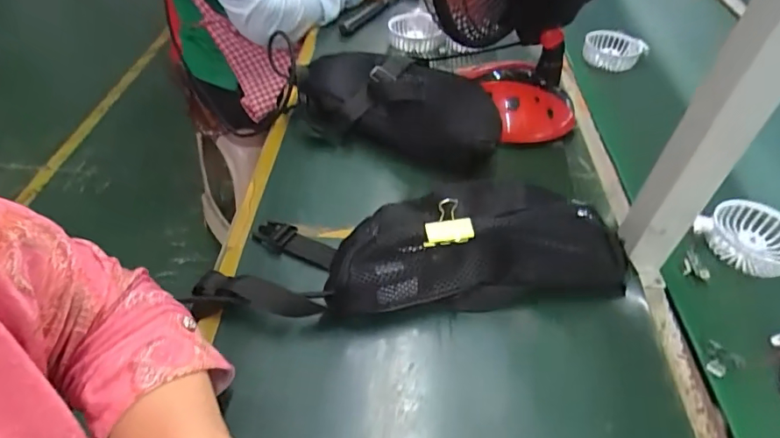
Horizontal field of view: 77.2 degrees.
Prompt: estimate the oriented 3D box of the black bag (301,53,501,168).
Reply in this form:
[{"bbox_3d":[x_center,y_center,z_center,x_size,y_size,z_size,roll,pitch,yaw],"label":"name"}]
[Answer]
[{"bbox_3d":[0.005,-0.147,0.625,0.279,0.077,0.122,19,45,15],"label":"black bag"}]

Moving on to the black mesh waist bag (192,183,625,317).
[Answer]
[{"bbox_3d":[0.018,0.022,0.460,0.391,0.083,0.121,-3,44,-7],"label":"black mesh waist bag"}]

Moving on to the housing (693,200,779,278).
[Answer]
[{"bbox_3d":[0.386,0.017,0.522,0.085,0.030,0.093,-32,54,-32],"label":"housing"}]

